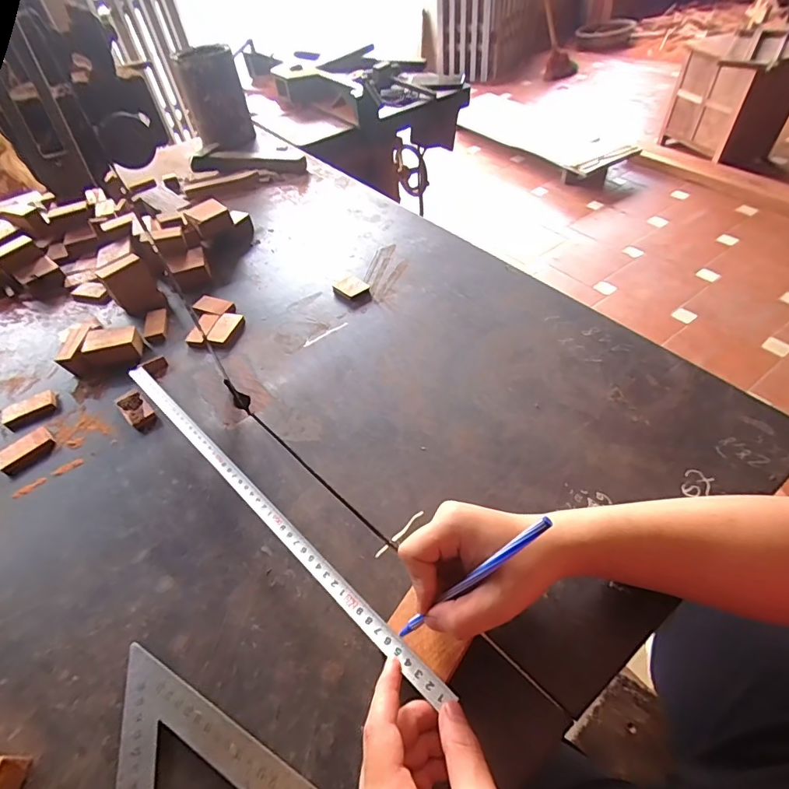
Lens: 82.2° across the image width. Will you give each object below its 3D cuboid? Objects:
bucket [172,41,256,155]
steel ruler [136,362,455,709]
[{"bbox_3d":[-0.397,-0.659,1.012,0.123,0.184,0.103,-18,51,-9],"label":"bucket"},{"bbox_3d":[-0.142,0.088,0.425,0.476,0.004,0.017,34,62,31],"label":"steel ruler"}]

